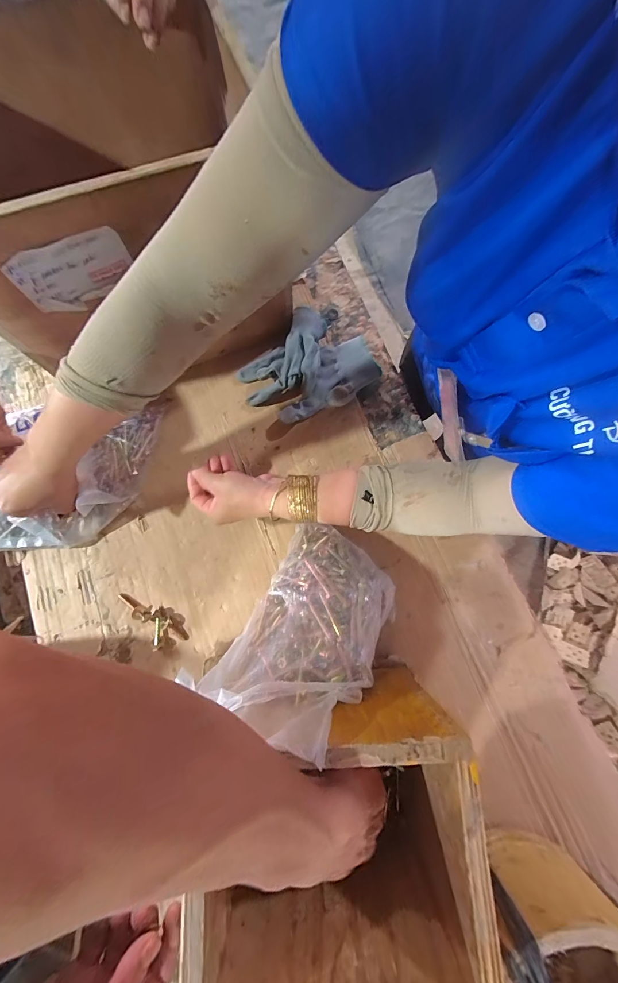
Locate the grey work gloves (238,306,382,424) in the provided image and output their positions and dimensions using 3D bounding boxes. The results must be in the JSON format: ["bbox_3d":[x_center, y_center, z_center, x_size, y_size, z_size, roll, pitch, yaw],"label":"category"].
[{"bbox_3d":[0.006,-0.175,0.458,0.188,0.048,0.141,-42,81,-9],"label":"grey work gloves"}]

